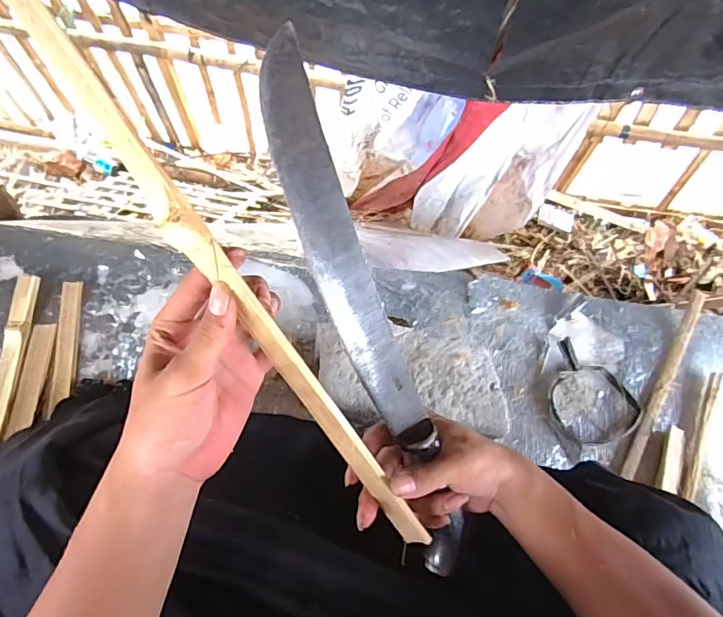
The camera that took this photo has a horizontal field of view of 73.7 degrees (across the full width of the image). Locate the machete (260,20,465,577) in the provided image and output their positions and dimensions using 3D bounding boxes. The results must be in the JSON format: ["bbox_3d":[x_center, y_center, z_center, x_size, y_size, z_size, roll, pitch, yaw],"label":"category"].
[{"bbox_3d":[0.008,0.025,0.336,0.039,0.016,0.395,-23,108,-10],"label":"machete"}]

